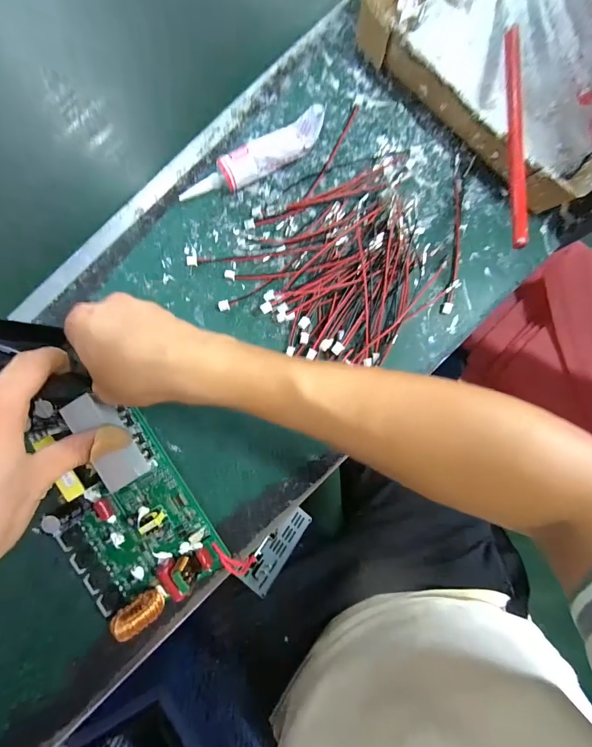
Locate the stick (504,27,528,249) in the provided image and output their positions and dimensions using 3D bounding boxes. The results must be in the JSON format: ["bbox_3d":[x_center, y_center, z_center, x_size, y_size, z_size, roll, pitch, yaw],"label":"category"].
[{"bbox_3d":[0.168,-0.187,0.275,0.010,0.009,0.204,8,74,0],"label":"stick"}]

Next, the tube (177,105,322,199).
[{"bbox_3d":[-0.034,-0.173,0.296,0.125,0.034,0.029,-34,88,-2],"label":"tube"}]

